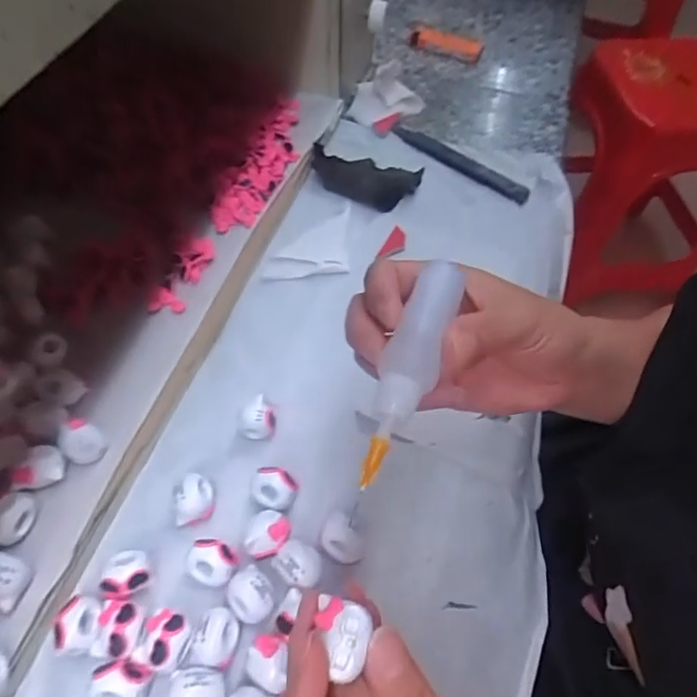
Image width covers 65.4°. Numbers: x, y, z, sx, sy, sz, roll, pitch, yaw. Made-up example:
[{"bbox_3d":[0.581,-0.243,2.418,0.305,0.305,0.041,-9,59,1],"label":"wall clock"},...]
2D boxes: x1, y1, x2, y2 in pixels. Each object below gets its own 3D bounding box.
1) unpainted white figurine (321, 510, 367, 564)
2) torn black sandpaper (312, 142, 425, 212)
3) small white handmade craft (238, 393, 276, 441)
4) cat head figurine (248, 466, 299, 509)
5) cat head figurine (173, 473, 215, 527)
[{"bbox_3d":[-0.003,0.099,0.290,0.023,0.013,0.026,2,58,-1],"label":"unpainted white figurine"},{"bbox_3d":[0.014,-0.136,0.441,0.088,0.014,0.045,9,74,-2],"label":"torn black sandpaper"},{"bbox_3d":[-0.055,0.041,0.323,0.022,0.022,0.020,1,58,-2],"label":"small white handmade craft"},{"bbox_3d":[-0.042,0.079,0.303,0.025,0.016,0.021,28,61,14],"label":"cat head figurine"},{"bbox_3d":[-0.084,0.082,0.299,0.020,0.017,0.025,-3,58,-4],"label":"cat head figurine"}]

